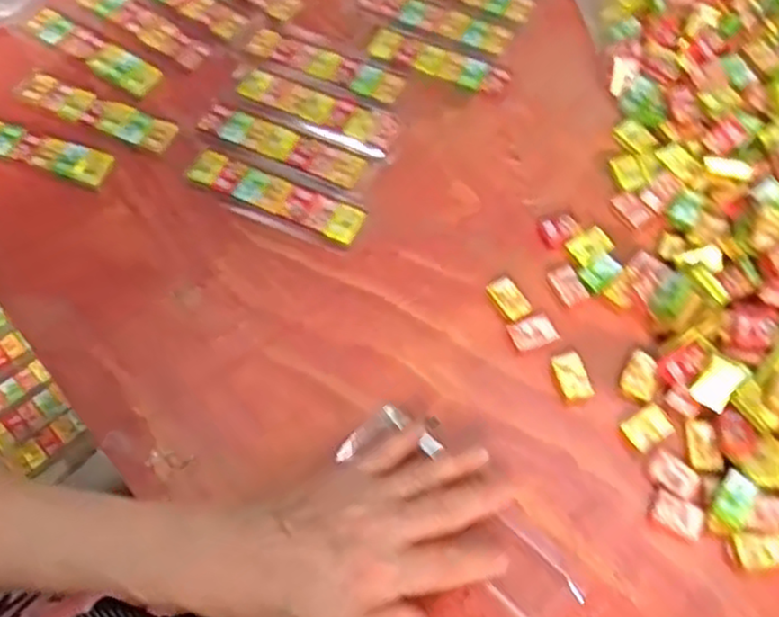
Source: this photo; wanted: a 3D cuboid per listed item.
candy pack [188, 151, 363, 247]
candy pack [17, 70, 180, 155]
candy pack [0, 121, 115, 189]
[{"bbox_3d":[-0.075,-0.070,0.467,0.118,0.006,0.031,22,67,13],"label":"candy pack"},{"bbox_3d":[-0.203,-0.137,0.500,0.120,0.012,0.025,20,67,12],"label":"candy pack"},{"bbox_3d":[-0.244,-0.109,0.488,0.122,0.013,0.027,18,66,11],"label":"candy pack"}]

